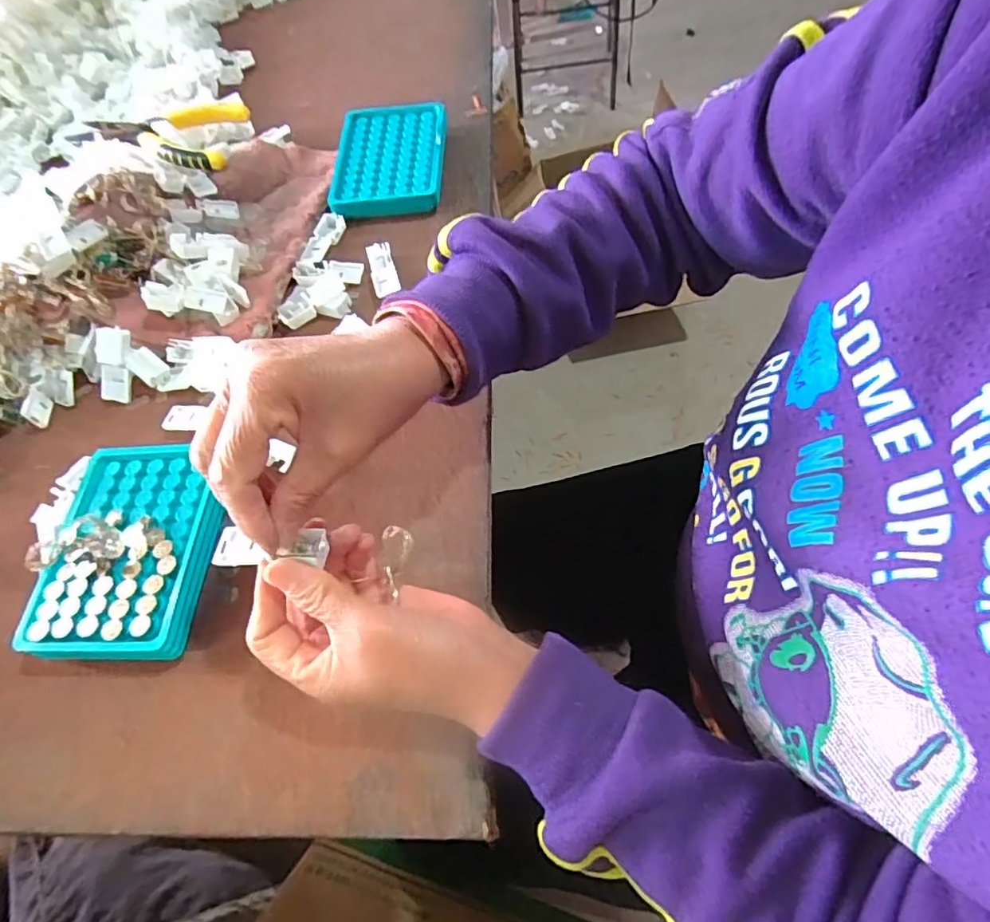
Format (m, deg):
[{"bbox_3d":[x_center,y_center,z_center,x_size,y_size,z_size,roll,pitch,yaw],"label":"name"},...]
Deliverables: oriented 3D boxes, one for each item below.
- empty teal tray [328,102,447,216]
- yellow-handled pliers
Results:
[{"bbox_3d":[-0.096,-0.277,0.514,0.098,0.024,0.125,-4,61,5],"label":"empty teal tray"},{"bbox_3d":[-0.322,-0.313,0.538,0.149,0.026,0.107,-2,61,6],"label":"yellow-handled pliers"}]

